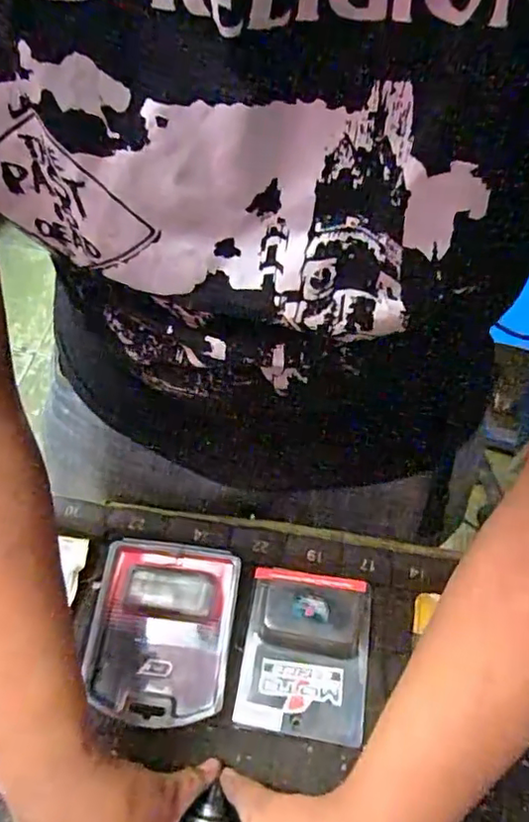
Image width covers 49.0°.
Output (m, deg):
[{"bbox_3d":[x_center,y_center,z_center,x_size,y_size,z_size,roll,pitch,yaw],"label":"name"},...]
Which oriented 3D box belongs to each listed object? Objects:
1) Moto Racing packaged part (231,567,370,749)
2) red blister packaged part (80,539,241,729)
[{"bbox_3d":[0.034,0.195,0.483,0.102,0.034,0.128,8,56,4],"label":"Moto Racing packaged part"},{"bbox_3d":[-0.086,0.183,0.488,0.115,0.027,0.137,6,56,2],"label":"red blister packaged part"}]

